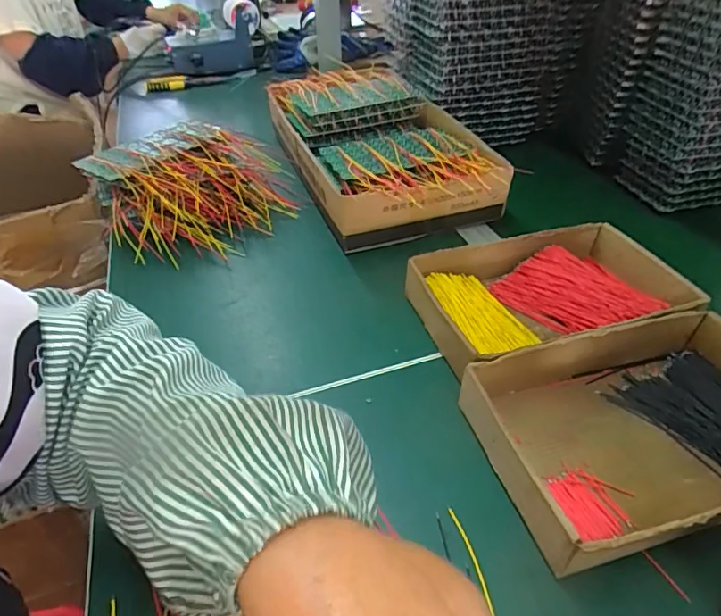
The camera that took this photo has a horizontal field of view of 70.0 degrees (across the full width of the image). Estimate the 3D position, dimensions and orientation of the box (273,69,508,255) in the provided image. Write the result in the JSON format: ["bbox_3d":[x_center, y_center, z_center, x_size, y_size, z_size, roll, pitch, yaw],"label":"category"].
[{"bbox_3d":[0.022,-0.228,0.715,0.228,0.091,0.399,-14,40,-12],"label":"box"}]

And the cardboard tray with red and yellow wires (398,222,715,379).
[{"bbox_3d":[0.170,-0.012,0.478,0.244,0.045,0.153,-13,40,-11],"label":"cardboard tray with red and yellow wires"}]

